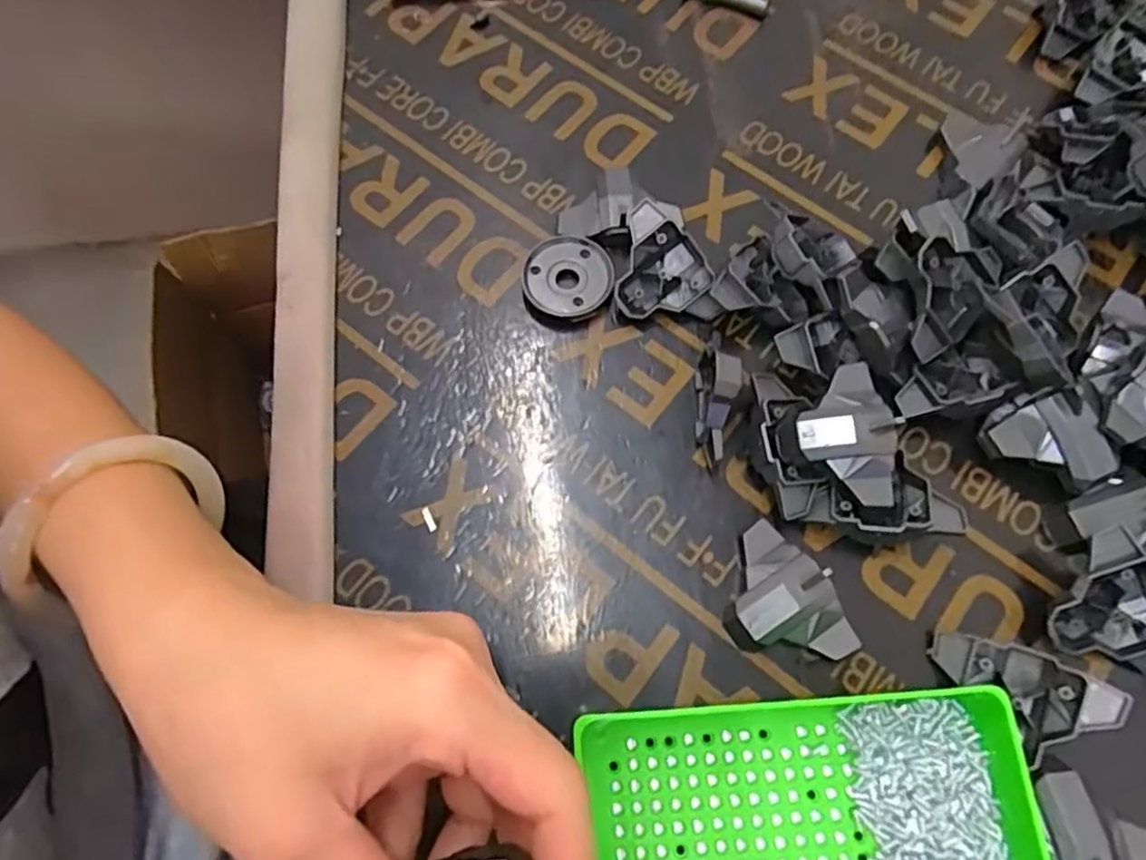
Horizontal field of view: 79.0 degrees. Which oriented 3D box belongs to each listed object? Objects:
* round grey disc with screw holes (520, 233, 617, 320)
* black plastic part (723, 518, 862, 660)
[{"bbox_3d":[-0.002,-0.073,0.331,0.042,0.009,0.039,0,70,0],"label":"round grey disc with screw holes"},{"bbox_3d":[0.081,0.067,0.276,0.042,0.018,0.057,-21,72,-8],"label":"black plastic part"}]

